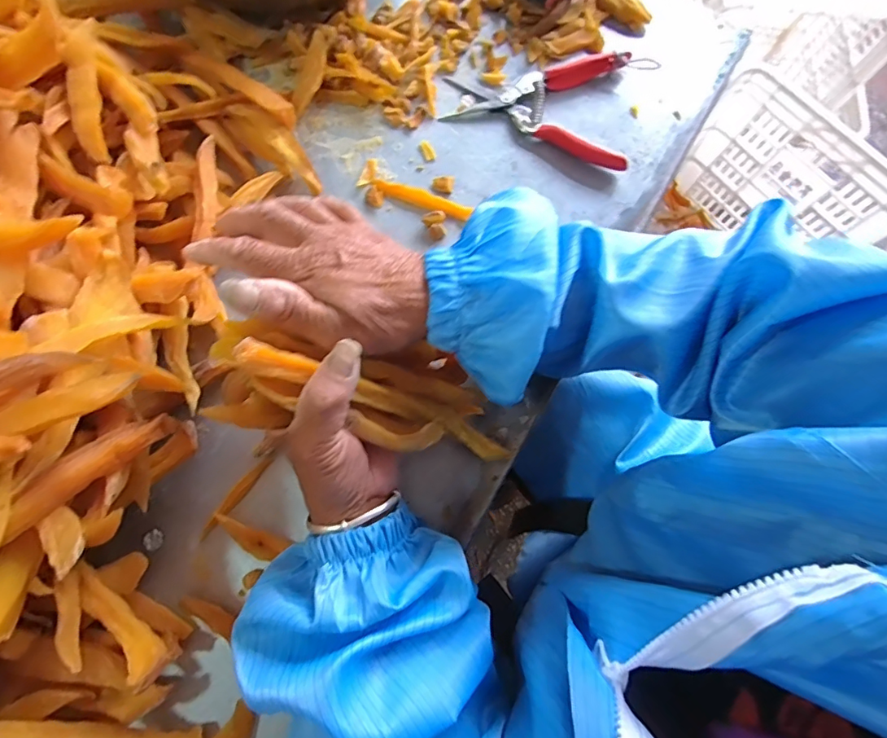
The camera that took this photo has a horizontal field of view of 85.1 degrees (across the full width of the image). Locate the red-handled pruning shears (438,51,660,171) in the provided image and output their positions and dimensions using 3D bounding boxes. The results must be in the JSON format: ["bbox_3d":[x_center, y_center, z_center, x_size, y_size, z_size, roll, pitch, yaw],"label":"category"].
[{"bbox_3d":[0.100,-0.266,0.459,0.176,0.017,0.123,20,76,4],"label":"red-handled pruning shears"}]

